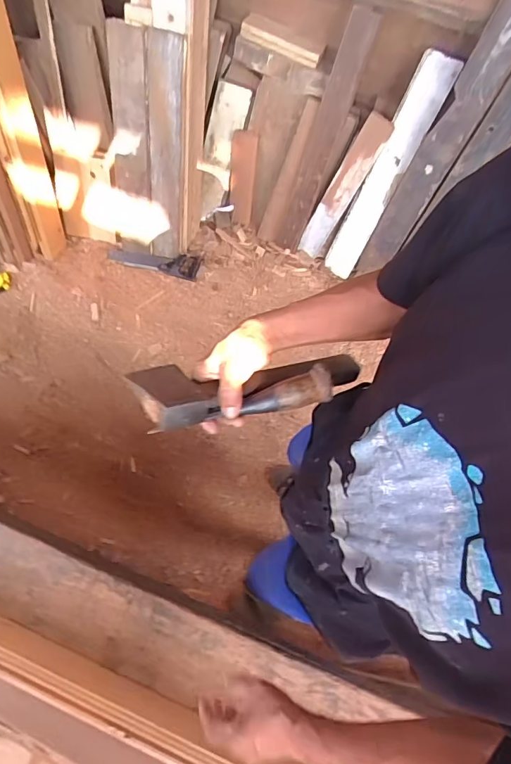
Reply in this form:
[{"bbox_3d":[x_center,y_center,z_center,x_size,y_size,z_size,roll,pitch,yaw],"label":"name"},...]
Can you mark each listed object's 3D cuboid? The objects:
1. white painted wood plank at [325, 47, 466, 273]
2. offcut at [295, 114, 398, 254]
[{"bbox_3d":[0.404,-0.648,1.463,0.104,0.700,0.076,33,47,8],"label":"white painted wood plank"},{"bbox_3d":[0.277,-0.615,1.492,0.085,0.501,0.027,21,50,-11],"label":"offcut"}]

